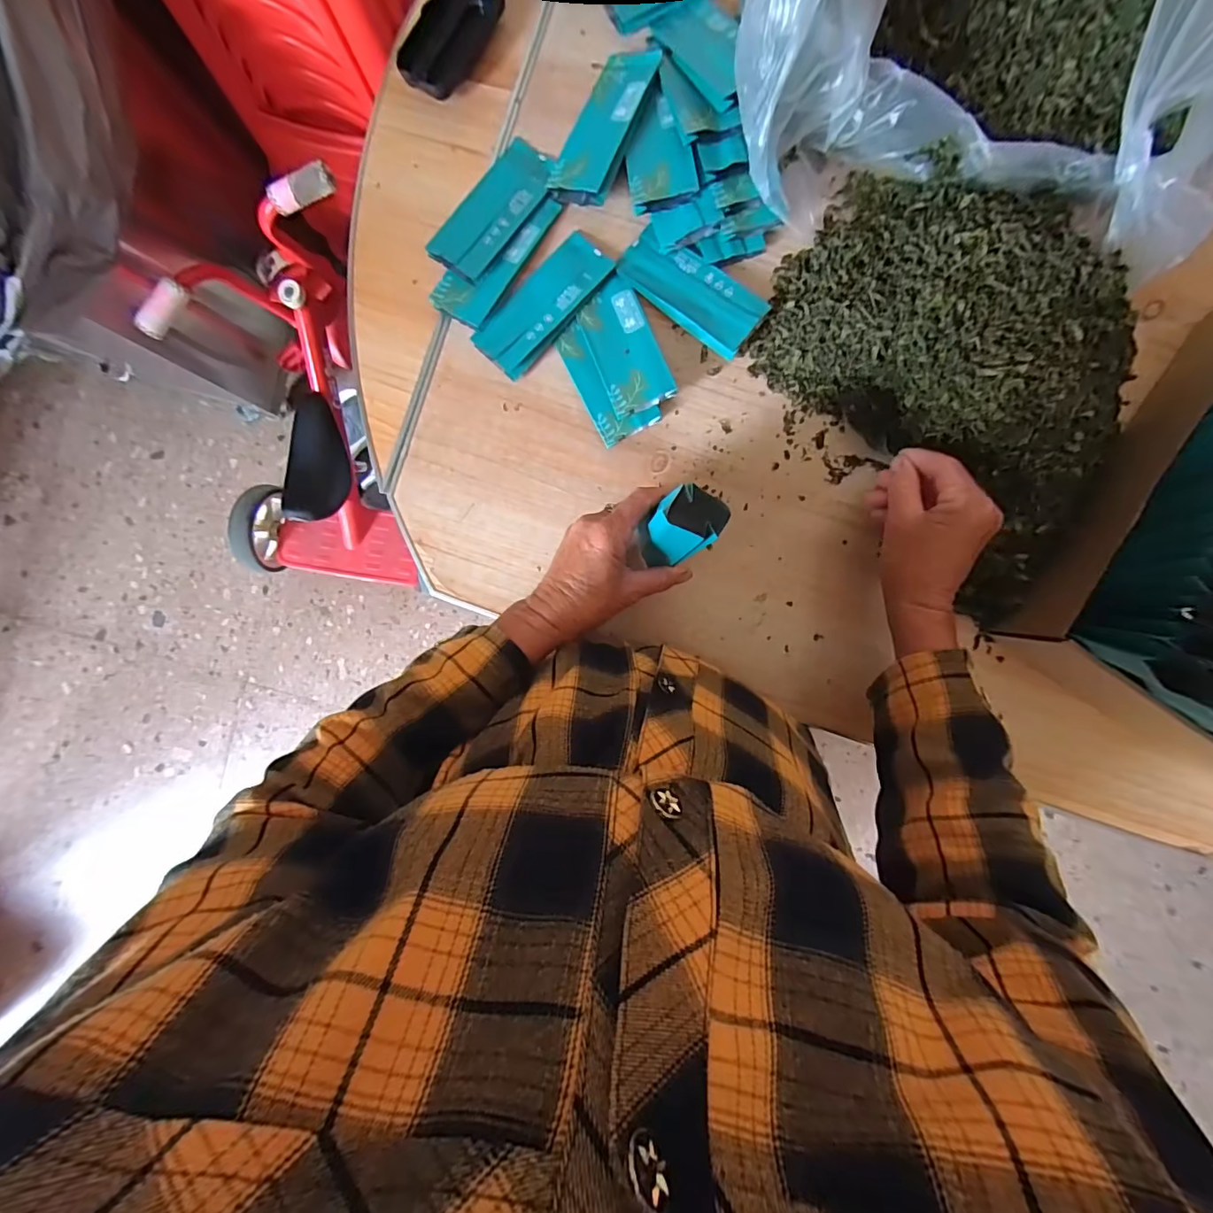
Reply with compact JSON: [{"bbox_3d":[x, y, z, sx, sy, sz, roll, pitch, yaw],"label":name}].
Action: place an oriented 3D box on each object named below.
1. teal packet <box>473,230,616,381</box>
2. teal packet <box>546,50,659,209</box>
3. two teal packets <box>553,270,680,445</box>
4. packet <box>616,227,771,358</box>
[{"bbox_3d":[-0.055,-0.267,0.452,0.054,0.011,0.134,42,93,2],"label":"teal packet"},{"bbox_3d":[0.000,-0.415,0.440,0.053,0.021,0.137,24,92,3],"label":"teal packet"},{"bbox_3d":[0.007,-0.215,0.447,0.077,0.019,0.125,-25,89,3],"label":"two teal packets"},{"bbox_3d":[0.072,-0.274,0.443,0.130,0.017,0.052,40,93,2],"label":"packet"}]

